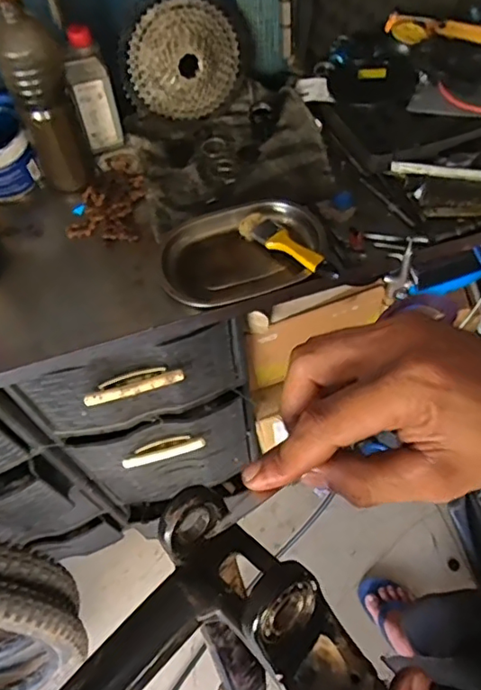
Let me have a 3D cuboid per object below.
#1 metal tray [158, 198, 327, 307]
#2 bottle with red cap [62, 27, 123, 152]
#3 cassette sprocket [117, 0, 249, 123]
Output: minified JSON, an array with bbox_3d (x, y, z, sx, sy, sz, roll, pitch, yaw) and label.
[{"bbox_3d":[0.001,-0.132,0.741,0.218,0.029,0.168,-12,59,-3],"label":"metal tray"},{"bbox_3d":[-0.214,-0.362,0.803,0.060,0.176,0.055,-13,59,-4],"label":"bottle with red cap"},{"bbox_3d":[-0.083,-0.427,0.828,0.197,0.186,0.058,-25,43,0],"label":"cassette sprocket"}]

